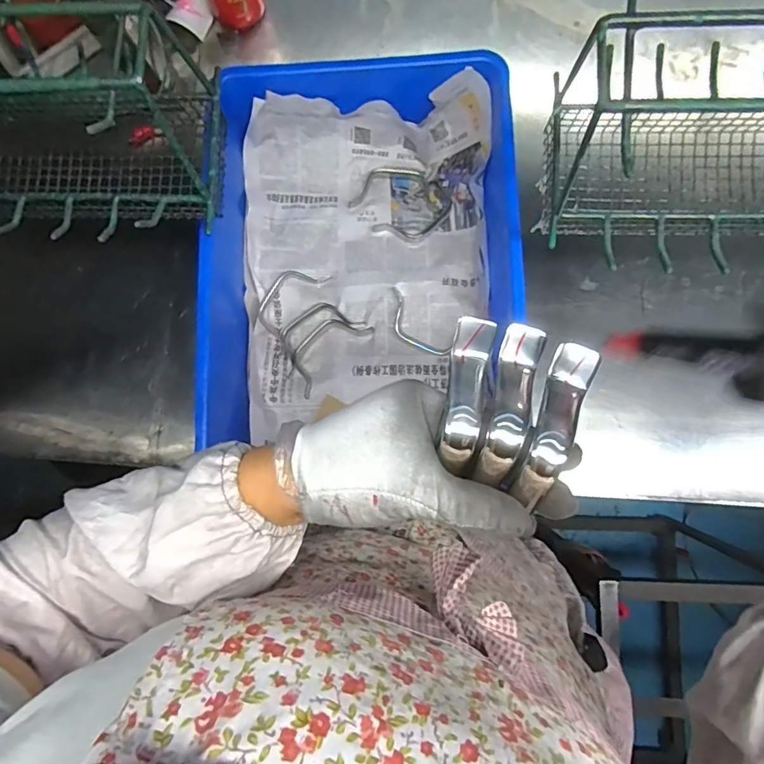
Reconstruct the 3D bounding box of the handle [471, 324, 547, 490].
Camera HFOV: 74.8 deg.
[{"bbox_3d":[0.063,0.010,0.244,0.018,0.019,0.078,15,76,4],"label":"handle"}]

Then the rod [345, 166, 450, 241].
[{"bbox_3d":[0.029,-0.248,0.693,0.123,0.011,0.097,26,81,5],"label":"rod"}]

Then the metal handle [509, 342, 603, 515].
[{"bbox_3d":[0.085,0.019,0.244,0.021,0.023,0.081,24,73,5],"label":"metal handle"}]

